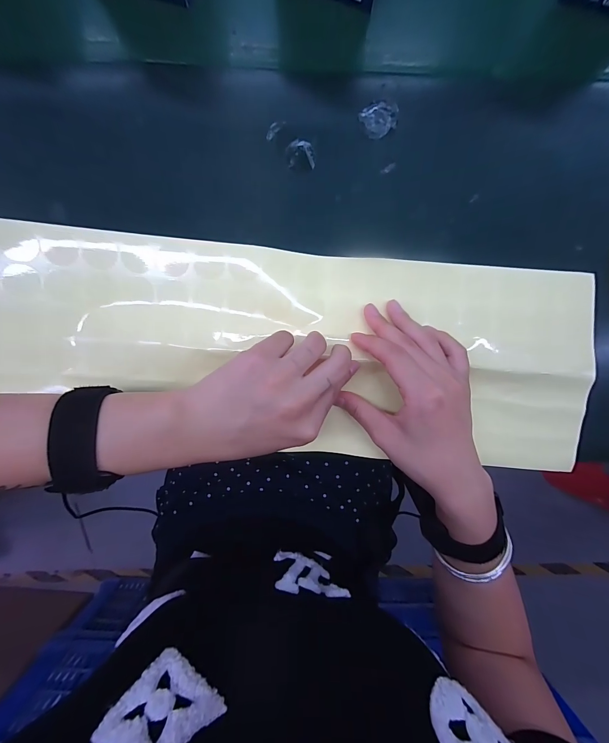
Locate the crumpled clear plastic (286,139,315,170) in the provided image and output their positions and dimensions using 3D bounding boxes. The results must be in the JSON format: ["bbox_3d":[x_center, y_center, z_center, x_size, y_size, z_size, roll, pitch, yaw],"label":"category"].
[{"bbox_3d":[-0.003,-0.173,0.251,0.021,0.004,0.021,-7,93,-1],"label":"crumpled clear plastic"}]

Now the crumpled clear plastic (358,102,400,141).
[{"bbox_3d":[0.060,-0.200,0.249,0.029,0.004,0.026,-35,93,1],"label":"crumpled clear plastic"}]

